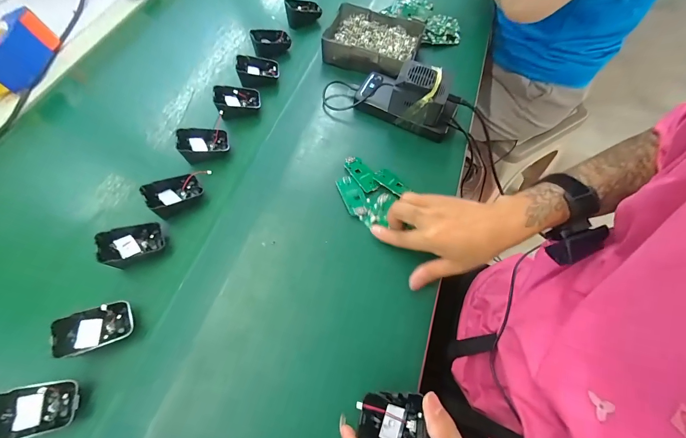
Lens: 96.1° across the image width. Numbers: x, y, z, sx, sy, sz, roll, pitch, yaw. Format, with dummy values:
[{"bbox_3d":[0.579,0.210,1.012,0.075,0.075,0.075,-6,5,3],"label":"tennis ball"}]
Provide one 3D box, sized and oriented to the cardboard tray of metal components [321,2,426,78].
[{"bbox_3d":[0.055,-0.321,0.549,0.155,0.044,0.144,19,65,10],"label":"cardboard tray of metal components"}]

